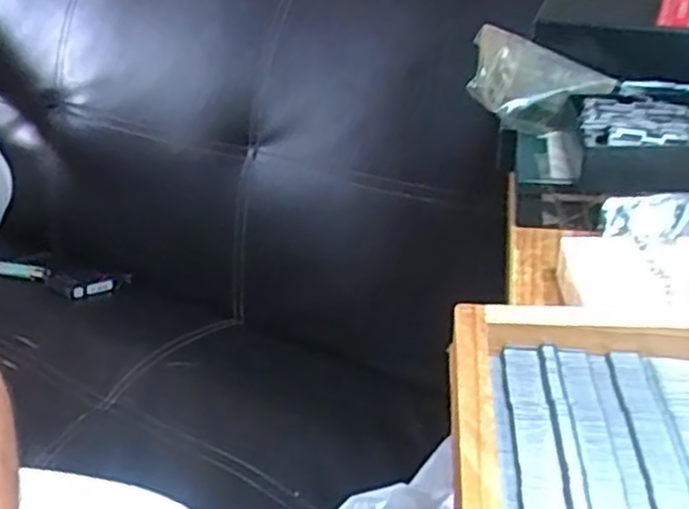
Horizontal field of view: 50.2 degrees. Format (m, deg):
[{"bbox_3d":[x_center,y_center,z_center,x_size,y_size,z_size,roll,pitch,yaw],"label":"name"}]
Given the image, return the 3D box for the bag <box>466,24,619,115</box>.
[{"bbox_3d":[0.107,-0.100,0.400,0.073,0.031,0.050,4,32,11],"label":"bag"}]

